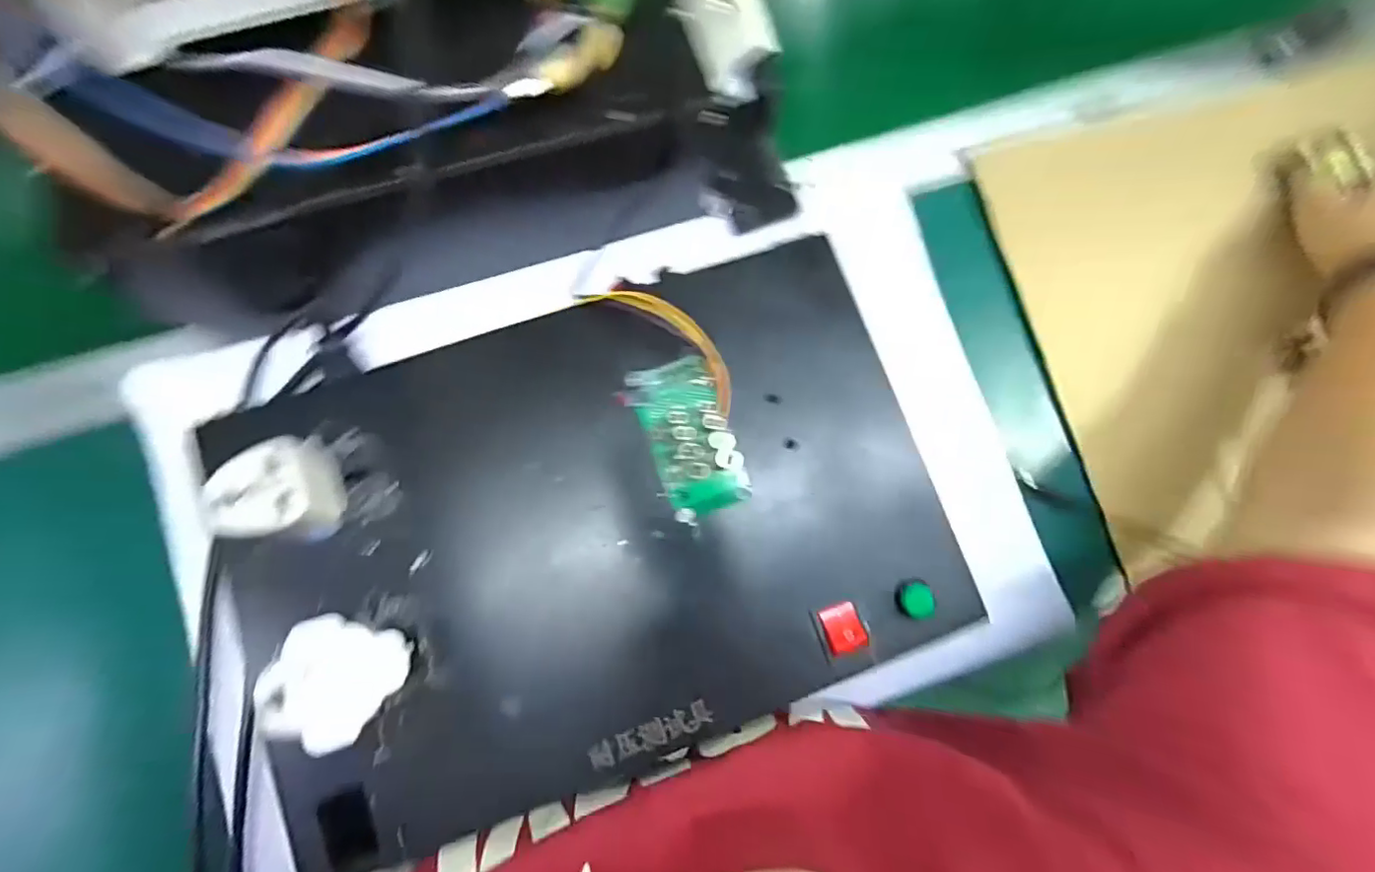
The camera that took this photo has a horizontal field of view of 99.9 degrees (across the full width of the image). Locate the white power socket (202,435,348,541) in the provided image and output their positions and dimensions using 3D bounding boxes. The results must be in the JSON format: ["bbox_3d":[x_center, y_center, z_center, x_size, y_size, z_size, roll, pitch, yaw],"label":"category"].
[{"bbox_3d":[-0.185,0.025,0.262,0.040,0.038,0.048,-14,80,-4],"label":"white power socket"}]

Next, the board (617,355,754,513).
[{"bbox_3d":[0.000,0.002,0.291,0.043,0.016,0.078,-21,92,5],"label":"board"}]

